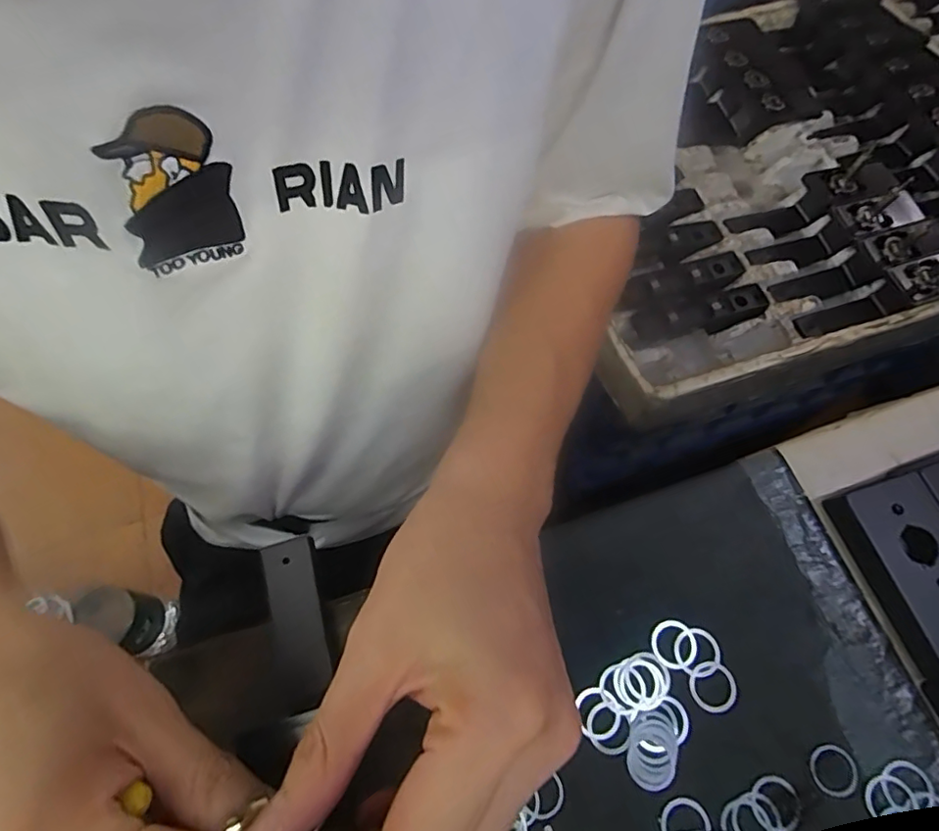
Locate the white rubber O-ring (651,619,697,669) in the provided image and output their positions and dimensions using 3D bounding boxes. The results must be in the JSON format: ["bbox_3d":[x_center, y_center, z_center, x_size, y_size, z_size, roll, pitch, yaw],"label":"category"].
[{"bbox_3d":[0.117,0.131,0.317,0.025,0.004,0.026,-1,68,1],"label":"white rubber O-ring"}]

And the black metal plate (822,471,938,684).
[{"bbox_3d":[0.255,0.090,0.314,0.046,0.028,0.104,-16,69,-4],"label":"black metal plate"}]

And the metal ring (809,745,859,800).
[{"bbox_3d":[0.192,0.187,0.292,0.025,0.004,0.024,-1,68,1],"label":"metal ring"}]

